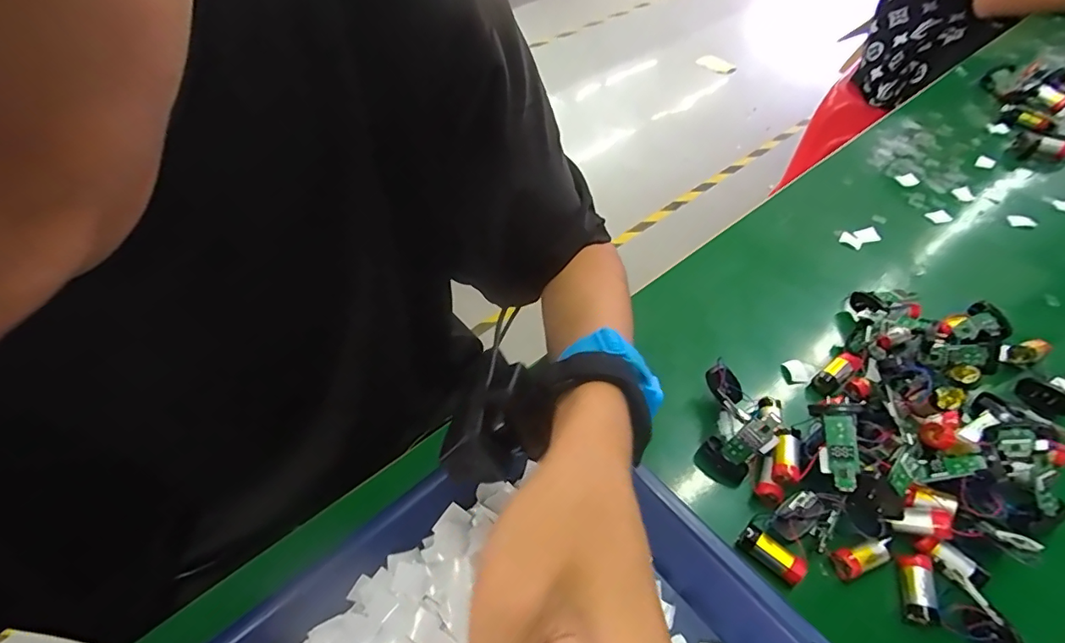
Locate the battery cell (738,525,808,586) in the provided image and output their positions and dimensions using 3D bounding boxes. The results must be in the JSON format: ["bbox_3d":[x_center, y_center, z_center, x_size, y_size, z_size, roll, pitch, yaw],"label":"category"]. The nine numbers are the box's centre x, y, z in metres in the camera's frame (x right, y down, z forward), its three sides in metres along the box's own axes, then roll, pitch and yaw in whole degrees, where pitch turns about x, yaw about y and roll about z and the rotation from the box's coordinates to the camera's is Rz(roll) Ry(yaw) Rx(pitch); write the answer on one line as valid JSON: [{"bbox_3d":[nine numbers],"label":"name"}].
[{"bbox_3d":[0.141,0.138,0.303,0.037,0.010,0.014,32,58,27],"label":"battery cell"}]

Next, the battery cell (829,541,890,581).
[{"bbox_3d":[0.193,0.139,0.300,0.031,0.011,0.014,-21,53,1],"label":"battery cell"}]

